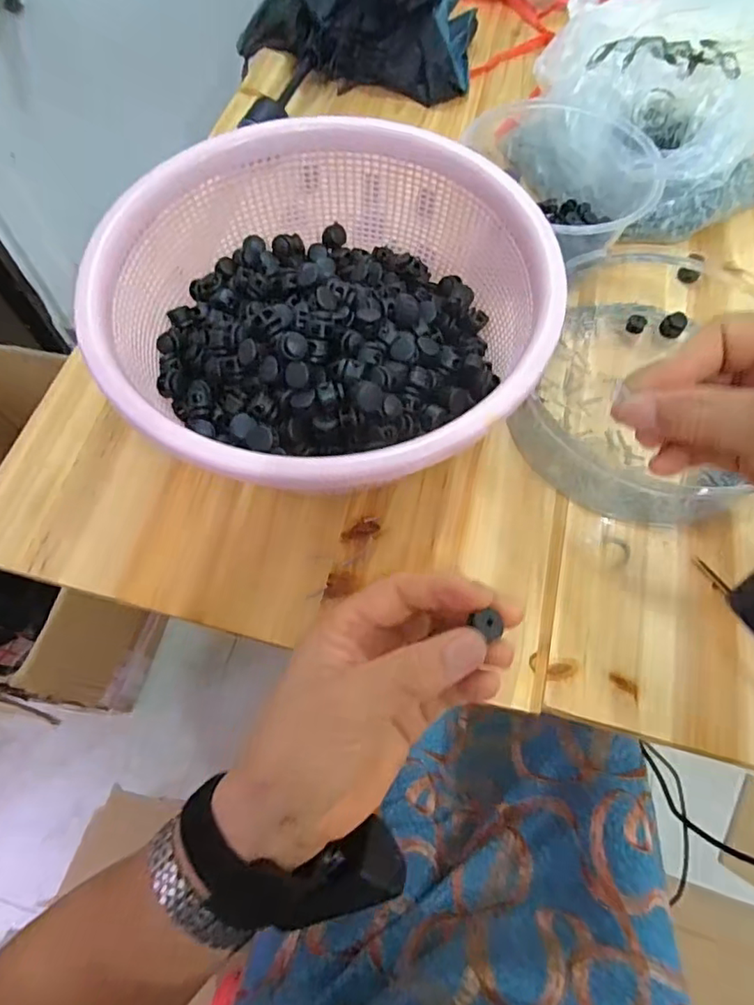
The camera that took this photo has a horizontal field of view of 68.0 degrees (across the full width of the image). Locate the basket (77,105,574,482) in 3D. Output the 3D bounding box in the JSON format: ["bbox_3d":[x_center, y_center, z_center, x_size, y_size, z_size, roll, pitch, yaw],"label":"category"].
[{"bbox_3d":[-0.027,-0.162,0.396,0.309,0.103,0.307,0,65,0],"label":"basket"}]

